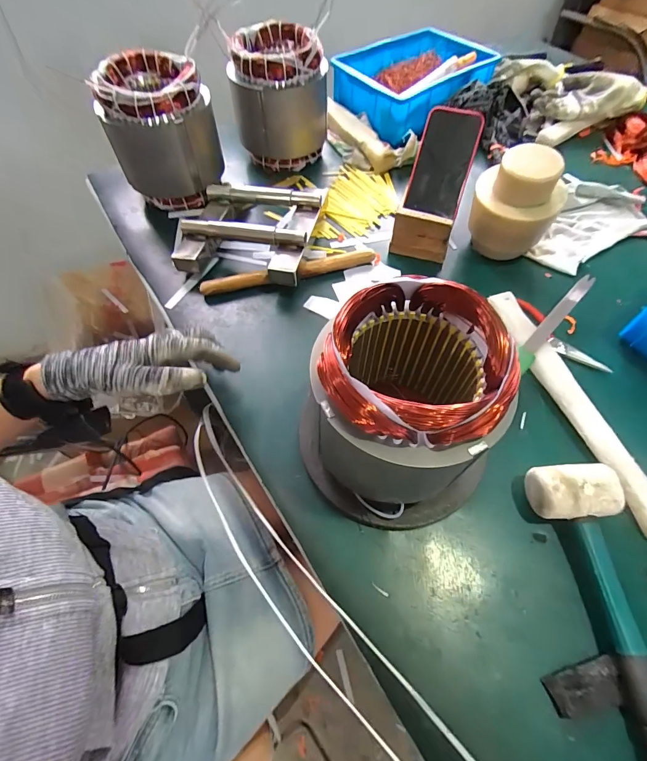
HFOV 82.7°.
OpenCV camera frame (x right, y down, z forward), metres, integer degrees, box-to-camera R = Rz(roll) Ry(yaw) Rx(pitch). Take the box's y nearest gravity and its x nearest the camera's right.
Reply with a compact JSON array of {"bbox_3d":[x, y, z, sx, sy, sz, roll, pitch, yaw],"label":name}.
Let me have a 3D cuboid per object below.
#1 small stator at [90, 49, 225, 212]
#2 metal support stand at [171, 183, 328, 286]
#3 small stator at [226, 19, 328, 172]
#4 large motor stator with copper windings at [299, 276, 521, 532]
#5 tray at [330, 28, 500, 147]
[{"bbox_3d":[-0.235,-0.372,0.566,0.141,0.168,0.128,-3,59,-2],"label":"small stator"},{"bbox_3d":[-0.108,-0.211,0.531,0.188,0.056,0.160,10,59,6],"label":"metal support stand"},{"bbox_3d":[-0.069,-0.466,0.625,0.139,0.171,0.135,12,60,7],"label":"small stator"},{"bbox_3d":[0.064,0.036,0.321,0.148,0.176,0.153,0,59,0],"label":"large motor stator with copper windings"},{"bbox_3d":[0.176,-0.590,0.740,0.223,0.095,0.292,39,66,21],"label":"tray"}]

